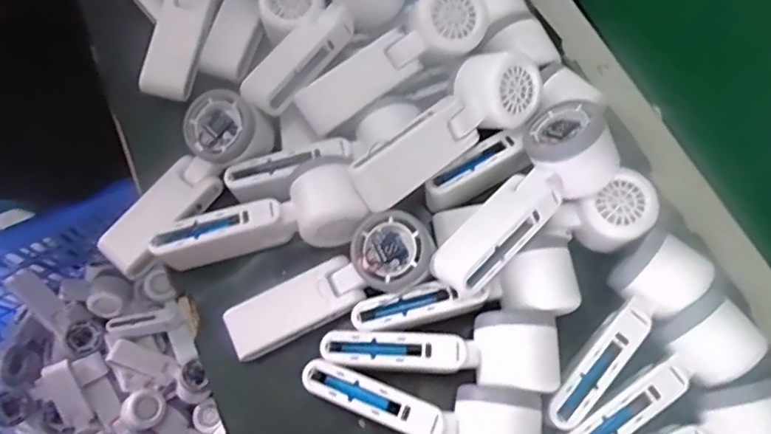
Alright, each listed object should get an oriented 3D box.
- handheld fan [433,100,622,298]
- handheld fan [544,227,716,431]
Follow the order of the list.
[{"bbox_3d":[0.099,-0.013,0.416,0.163,0.067,0.065,-40,74,-15],"label":"handheld fan"},{"bbox_3d":[0.164,0.083,0.417,0.160,0.052,0.053,-41,75,-15],"label":"handheld fan"}]

